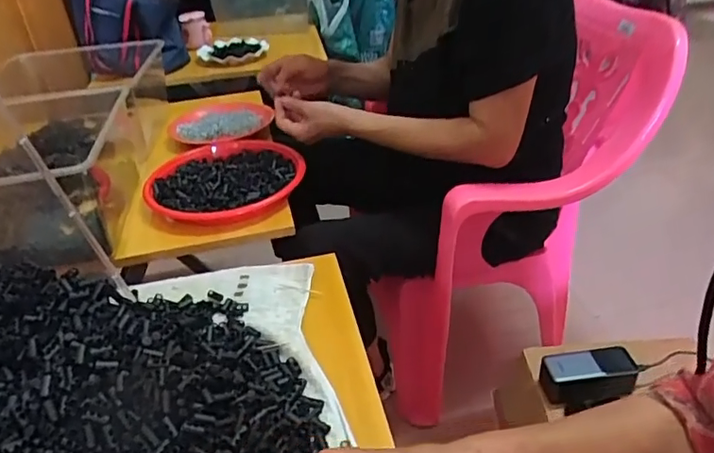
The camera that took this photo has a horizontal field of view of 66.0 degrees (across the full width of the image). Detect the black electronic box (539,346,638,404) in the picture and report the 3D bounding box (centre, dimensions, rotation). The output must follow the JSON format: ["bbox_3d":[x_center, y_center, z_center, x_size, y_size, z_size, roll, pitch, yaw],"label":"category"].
[{"bbox_3d":[0.344,0.222,0.830,0.130,0.055,0.060,-6,33,-4],"label":"black electronic box"}]

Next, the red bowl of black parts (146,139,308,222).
[{"bbox_3d":[-0.198,-0.071,0.865,0.225,0.046,0.230,-3,33,2],"label":"red bowl of black parts"}]

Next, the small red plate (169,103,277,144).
[{"bbox_3d":[-0.266,-0.205,1.077,0.193,0.029,0.194,-7,33,-5],"label":"small red plate"}]

